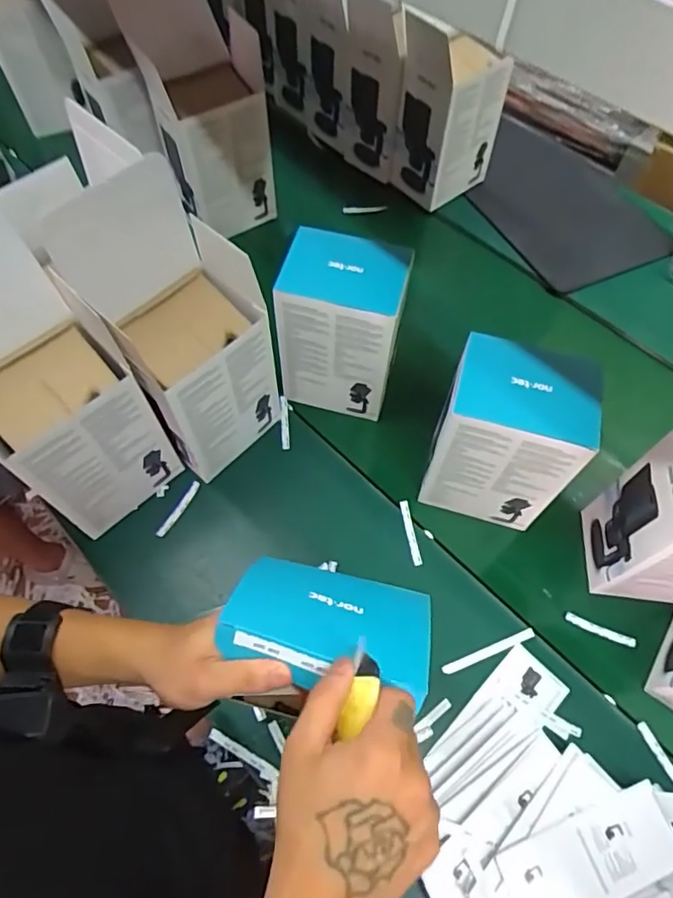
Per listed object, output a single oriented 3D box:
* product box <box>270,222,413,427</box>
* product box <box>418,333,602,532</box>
[{"bbox_3d":[0.007,-0.157,0.738,0.145,0.235,0.105,12,63,4],"label":"product box"},{"bbox_3d":[0.200,-0.004,0.657,0.147,0.239,0.094,16,63,6],"label":"product box"}]

